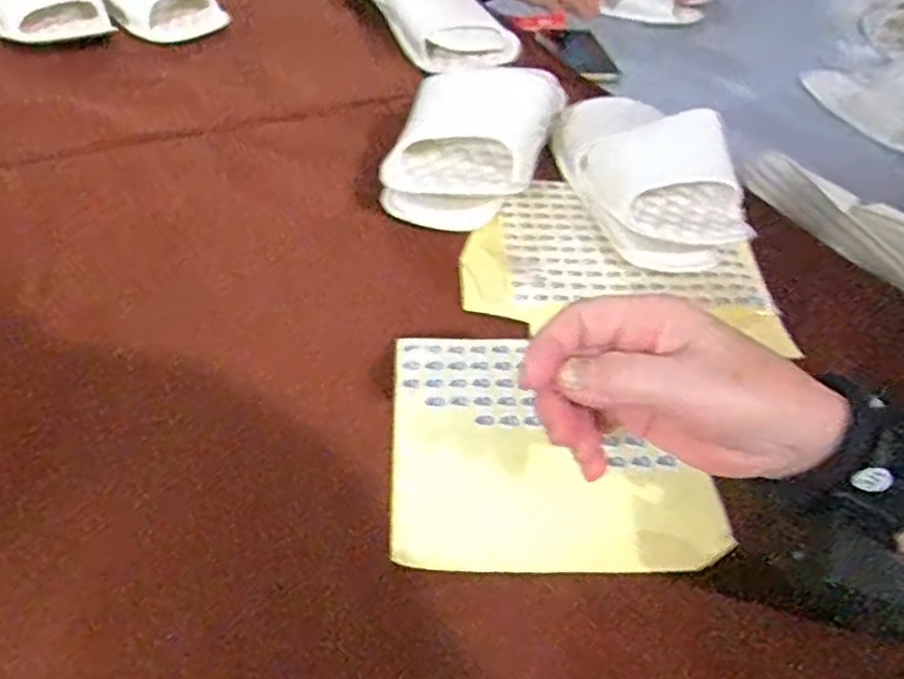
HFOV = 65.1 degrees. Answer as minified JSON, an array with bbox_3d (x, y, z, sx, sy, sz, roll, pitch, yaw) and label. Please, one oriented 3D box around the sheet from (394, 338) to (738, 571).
[{"bbox_3d":[0.053,0.054,0.393,0.168,0.008,0.145,4,45,-1],"label":"sheet"}]

